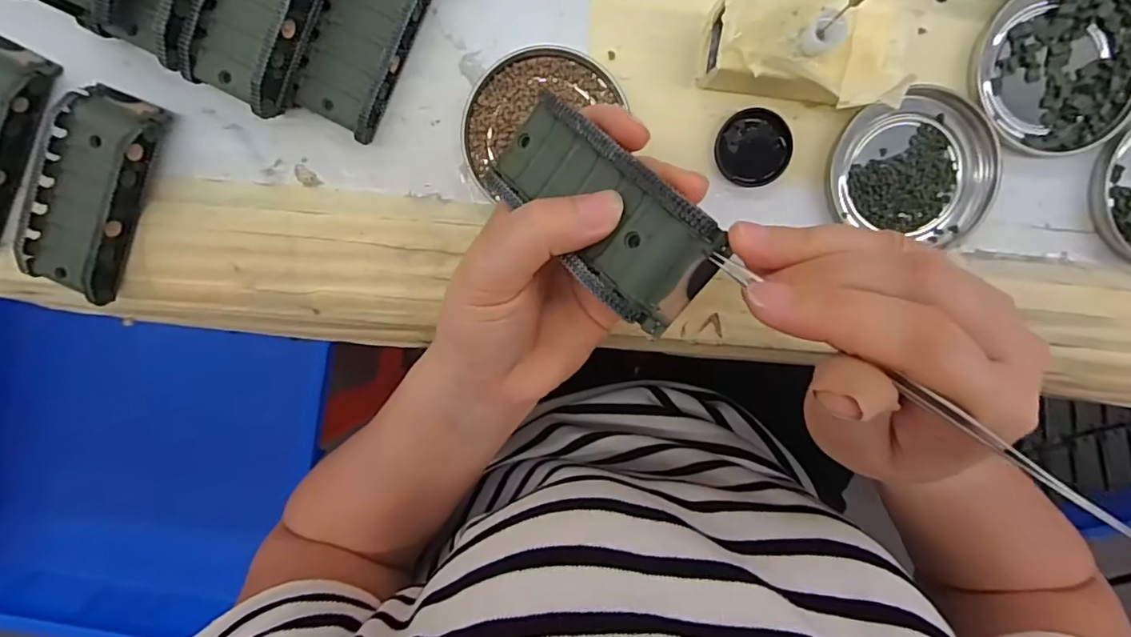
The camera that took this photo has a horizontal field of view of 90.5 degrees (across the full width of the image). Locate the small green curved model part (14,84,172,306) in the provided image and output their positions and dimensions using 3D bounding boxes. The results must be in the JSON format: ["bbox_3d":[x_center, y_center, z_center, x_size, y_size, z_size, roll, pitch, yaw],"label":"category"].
[{"bbox_3d":[-0.229,-0.061,0.266,0.047,0.017,0.096,20,98,-3],"label":"small green curved model part"}]

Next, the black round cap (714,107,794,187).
[{"bbox_3d":[0.091,-0.082,0.272,0.035,0.007,0.035,0,98,0],"label":"black round cap"}]

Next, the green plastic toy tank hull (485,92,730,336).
[{"bbox_3d":[0.010,-0.041,0.201,0.042,0.023,0.095,-44,65,6],"label":"green plastic toy tank hull"}]

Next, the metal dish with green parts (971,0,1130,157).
[{"bbox_3d":[0.234,-0.118,0.265,0.072,0.007,0.079,0,98,0],"label":"metal dish with green parts"}]

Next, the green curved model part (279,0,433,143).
[{"bbox_3d":[-0.091,-0.136,0.259,0.041,0.021,0.096,26,98,-4],"label":"green curved model part"}]

